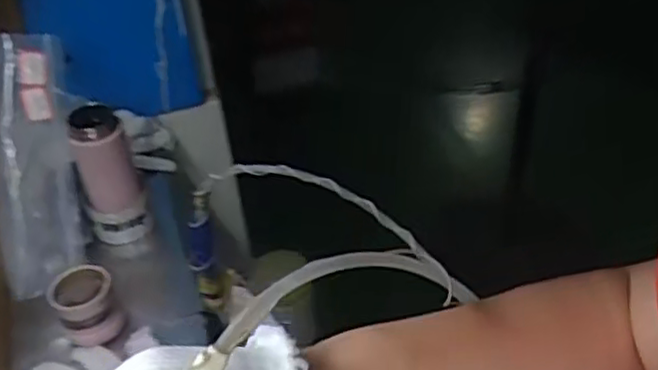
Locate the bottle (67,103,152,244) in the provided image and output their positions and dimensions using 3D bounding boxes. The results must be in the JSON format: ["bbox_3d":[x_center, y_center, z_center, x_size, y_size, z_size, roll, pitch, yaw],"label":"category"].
[{"bbox_3d":[-0.274,-0.008,0.869,0.074,0.173,0.058,-21,44,-17],"label":"bottle"}]

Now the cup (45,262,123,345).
[{"bbox_3d":[-0.277,0.138,0.794,0.063,0.063,0.078,-25,46,-21],"label":"cup"}]

